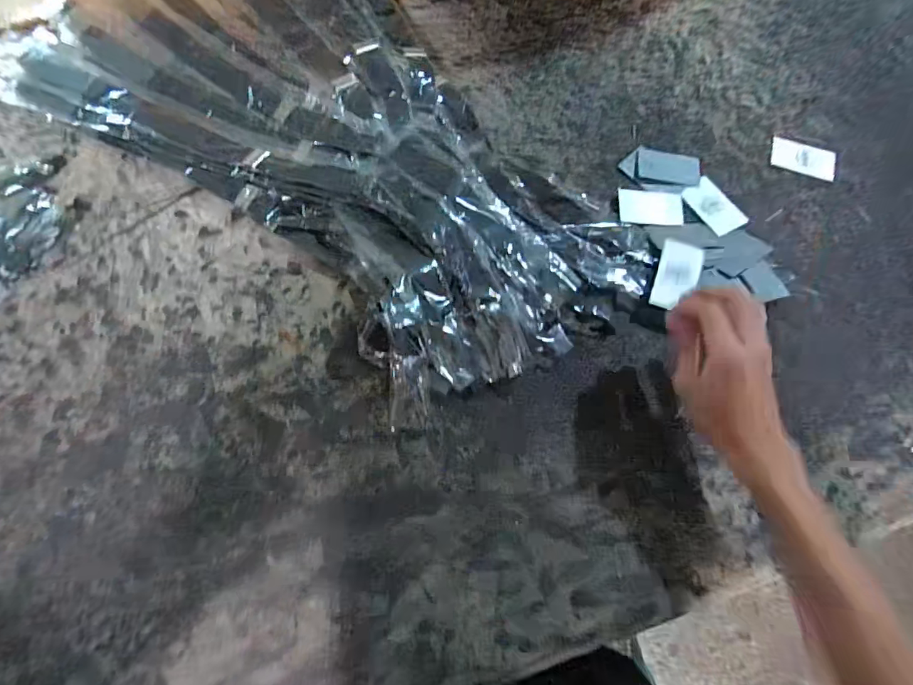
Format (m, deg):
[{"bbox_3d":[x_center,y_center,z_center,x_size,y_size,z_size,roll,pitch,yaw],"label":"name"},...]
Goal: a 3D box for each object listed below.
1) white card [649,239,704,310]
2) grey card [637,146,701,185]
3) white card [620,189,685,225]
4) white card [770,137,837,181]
[{"bbox_3d":[0.222,-0.067,0.468,0.042,0.010,0.078,18,74,4],"label":"white card"},{"bbox_3d":[0.241,-0.199,0.527,0.069,0.004,0.042,10,74,2],"label":"grey card"},{"bbox_3d":[0.212,-0.147,0.509,0.068,0.004,0.041,5,74,1],"label":"white card"},{"bbox_3d":[0.400,-0.212,0.538,0.073,0.004,0.061,21,61,7],"label":"white card"}]

